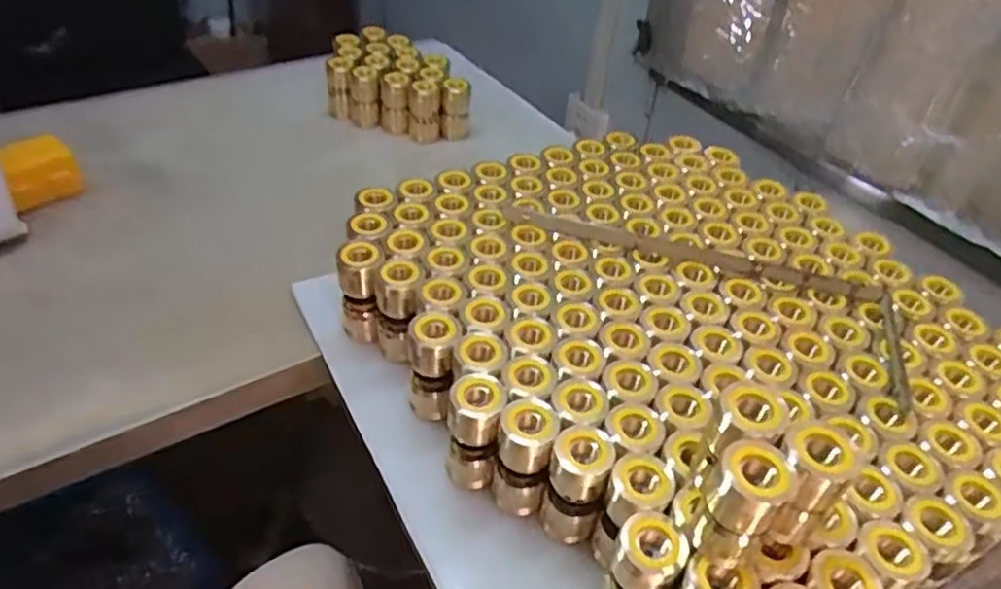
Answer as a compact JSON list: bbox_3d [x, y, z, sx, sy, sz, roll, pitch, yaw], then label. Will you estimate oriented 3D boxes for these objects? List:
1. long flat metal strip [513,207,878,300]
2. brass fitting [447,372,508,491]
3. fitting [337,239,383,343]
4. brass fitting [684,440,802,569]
[{"bbox_3d":[0.166,-0.041,0.623,0.325,0.009,0.030,14,41,11],"label":"long flat metal strip"},{"bbox_3d":[-0.019,0.104,0.512,0.039,0.094,0.036,4,41,-1],"label":"brass fitting"},{"bbox_3d":[-0.124,-0.003,0.620,0.038,0.095,0.040,-2,41,-8],"label":"fitting"},{"bbox_3d":[0.139,0.119,0.396,0.043,0.081,0.043,3,41,-2],"label":"brass fitting"}]

